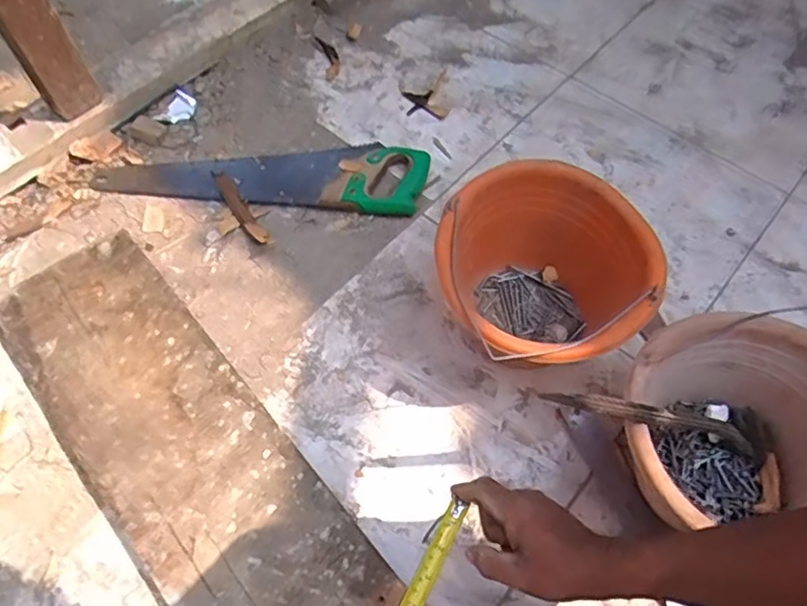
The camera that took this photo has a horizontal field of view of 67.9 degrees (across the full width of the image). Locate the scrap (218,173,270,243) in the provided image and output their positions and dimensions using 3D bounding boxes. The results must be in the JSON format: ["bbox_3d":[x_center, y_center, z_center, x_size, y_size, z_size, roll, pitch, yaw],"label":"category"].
[{"bbox_3d":[-0.236,-0.135,0.876,0.023,0.024,0.147,-28,65,-17],"label":"scrap"}]

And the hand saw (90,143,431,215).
[{"bbox_3d":[-0.214,-0.214,0.919,0.502,0.037,0.136,6,60,1],"label":"hand saw"}]

